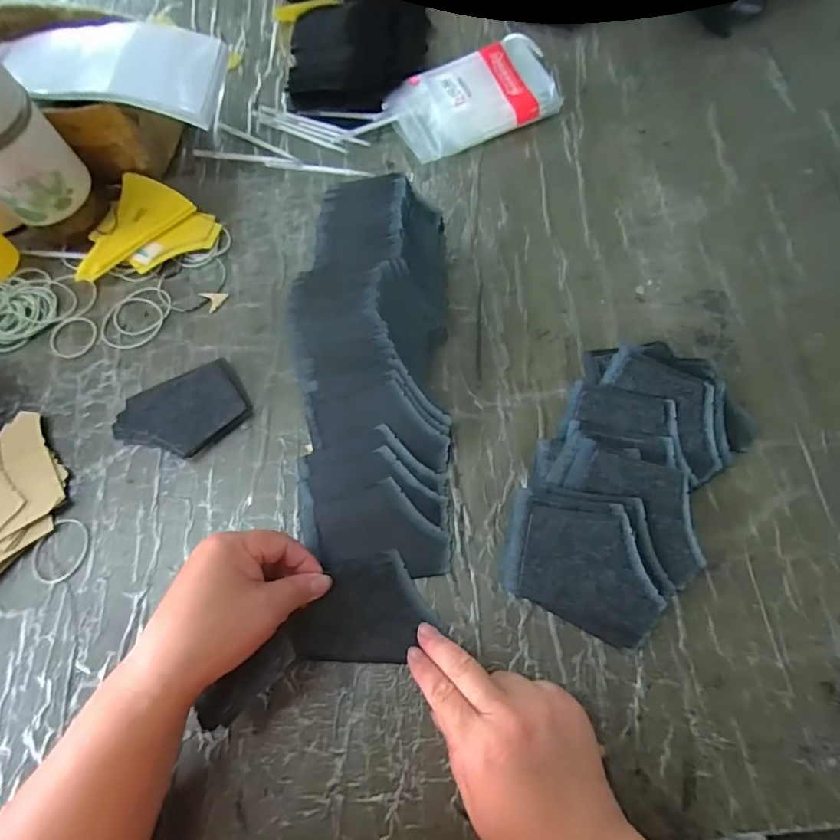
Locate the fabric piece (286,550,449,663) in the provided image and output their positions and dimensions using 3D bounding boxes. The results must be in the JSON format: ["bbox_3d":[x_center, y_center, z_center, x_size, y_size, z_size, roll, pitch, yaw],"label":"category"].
[{"bbox_3d":[-0.040,0.133,0.349,0.096,0.017,0.070,-11,70,-2],"label":"fabric piece"}]

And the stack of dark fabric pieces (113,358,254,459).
[{"bbox_3d":[-0.197,-0.004,0.409,0.103,0.021,0.071,-21,69,-7],"label":"stack of dark fabric pieces"}]

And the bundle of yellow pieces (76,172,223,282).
[{"bbox_3d":[-0.266,-0.174,0.481,0.110,0.018,0.118,23,71,10],"label":"bundle of yellow pieces"}]

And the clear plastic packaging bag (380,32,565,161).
[{"bbox_3d":[0.056,-0.341,0.528,0.171,0.035,0.097,-23,70,-8],"label":"clear plastic packaging bag"}]

